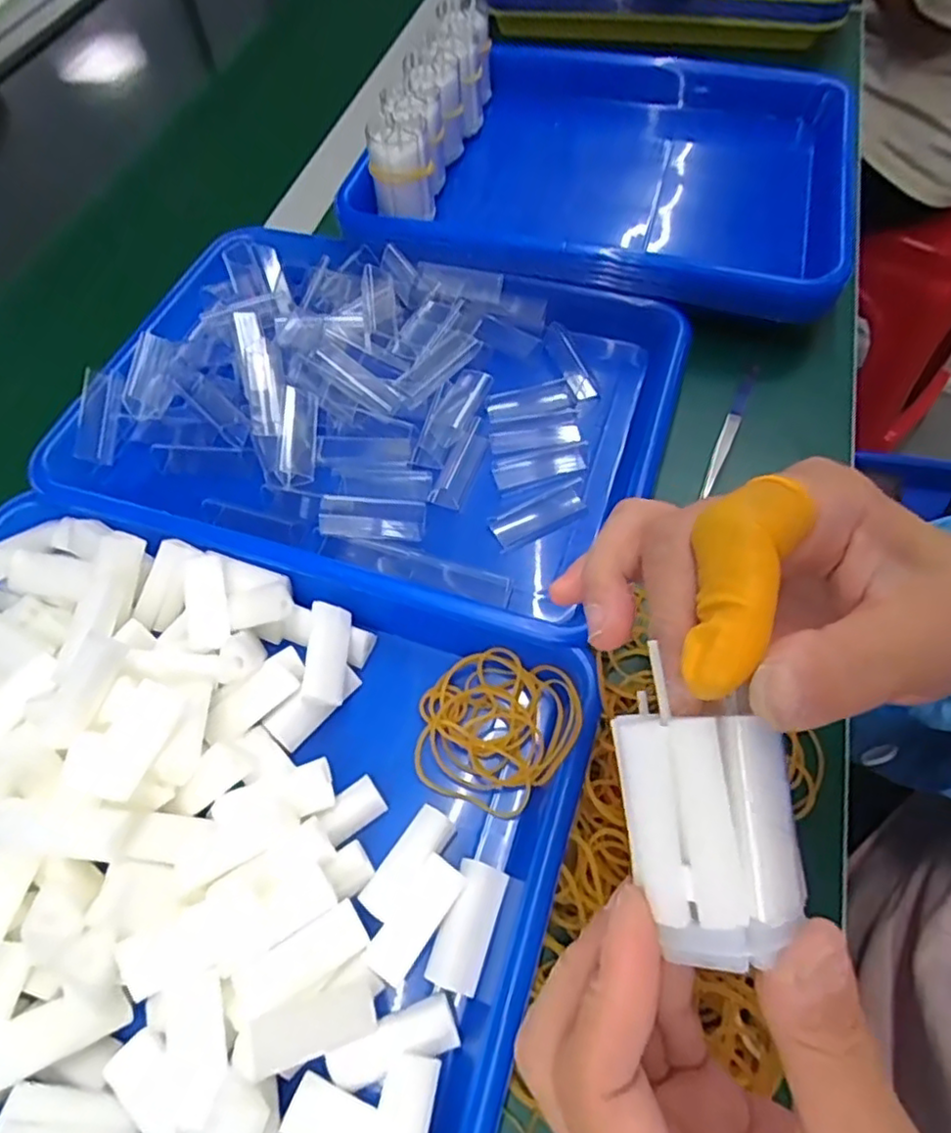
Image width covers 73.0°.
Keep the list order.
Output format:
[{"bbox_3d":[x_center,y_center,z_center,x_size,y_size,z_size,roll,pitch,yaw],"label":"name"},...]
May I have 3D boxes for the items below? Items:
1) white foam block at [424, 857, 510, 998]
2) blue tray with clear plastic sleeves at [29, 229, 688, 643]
[{"bbox_3d":[-0.003,0.140,0.251,0.020,0.011,0.044,16,63,12],"label":"white foam block"},{"bbox_3d":[-0.056,-0.096,0.390,0.323,0.054,0.246,15,63,12],"label":"blue tray with clear plastic sleeves"}]

